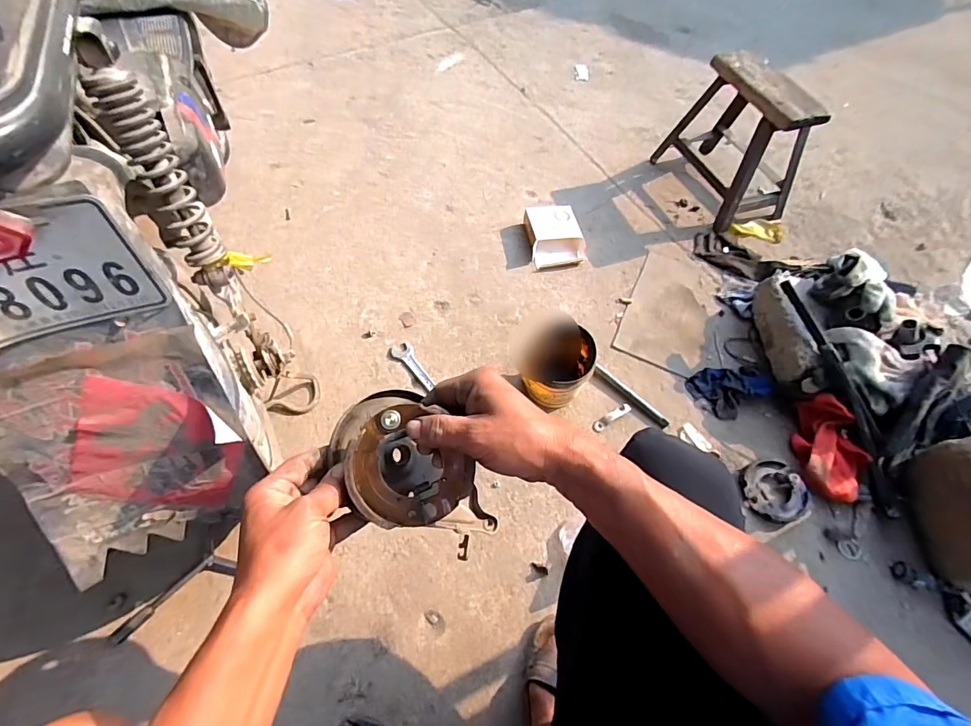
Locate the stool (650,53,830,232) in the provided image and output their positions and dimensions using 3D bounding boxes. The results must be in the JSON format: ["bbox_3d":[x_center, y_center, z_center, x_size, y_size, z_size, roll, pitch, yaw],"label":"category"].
[{"bbox_3d":[0.514,-0.451,0.932,0.141,0.237,0.267,-16,60,-13],"label":"stool"}]

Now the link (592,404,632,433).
[{"bbox_3d":[0.222,0.096,0.804,0.078,0.006,0.021,-34,61,-7],"label":"link"}]

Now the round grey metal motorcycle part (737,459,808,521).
[{"bbox_3d":[0.464,0.205,0.735,0.085,0.031,0.093,-23,62,-17],"label":"round grey metal motorcycle part"}]

